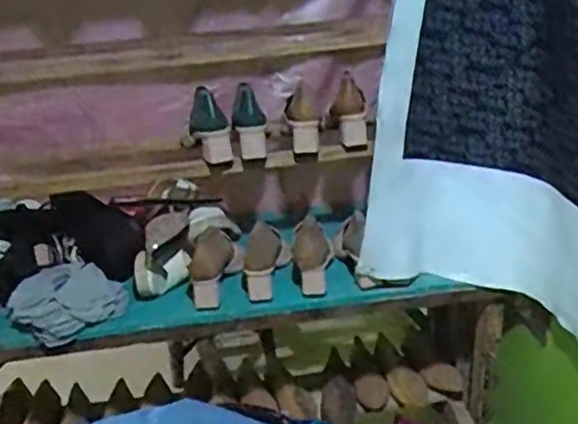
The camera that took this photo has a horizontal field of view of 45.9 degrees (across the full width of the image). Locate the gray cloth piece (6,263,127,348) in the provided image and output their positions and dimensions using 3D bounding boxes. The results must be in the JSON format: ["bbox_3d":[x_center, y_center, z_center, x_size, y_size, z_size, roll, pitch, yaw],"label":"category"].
[{"bbox_3d":[-0.412,0.169,1.275,0.196,0.075,0.166,-16,27,-24],"label":"gray cloth piece"}]

